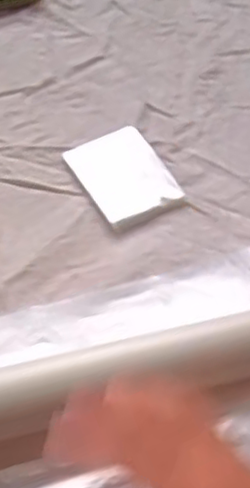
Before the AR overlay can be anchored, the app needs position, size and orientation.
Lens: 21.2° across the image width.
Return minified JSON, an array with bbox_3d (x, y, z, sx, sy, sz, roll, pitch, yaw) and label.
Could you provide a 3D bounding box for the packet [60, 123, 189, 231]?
[{"bbox_3d":[0.000,-0.052,0.508,0.065,0.007,0.087,-22,57,-20],"label":"packet"}]

